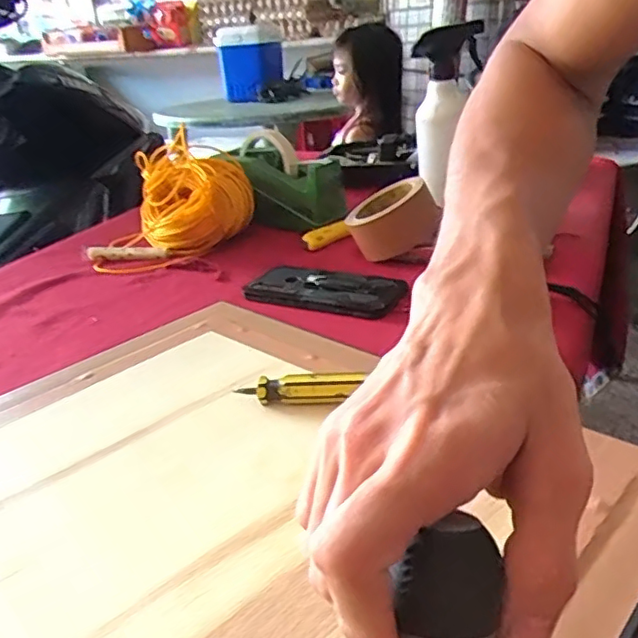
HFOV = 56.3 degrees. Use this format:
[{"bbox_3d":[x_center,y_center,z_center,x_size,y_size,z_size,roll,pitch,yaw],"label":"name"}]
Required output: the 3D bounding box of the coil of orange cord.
[{"bbox_3d":[-0.202,-0.153,0.792,0.182,0.096,0.227,21,39,36],"label":"coil of orange cord"}]

